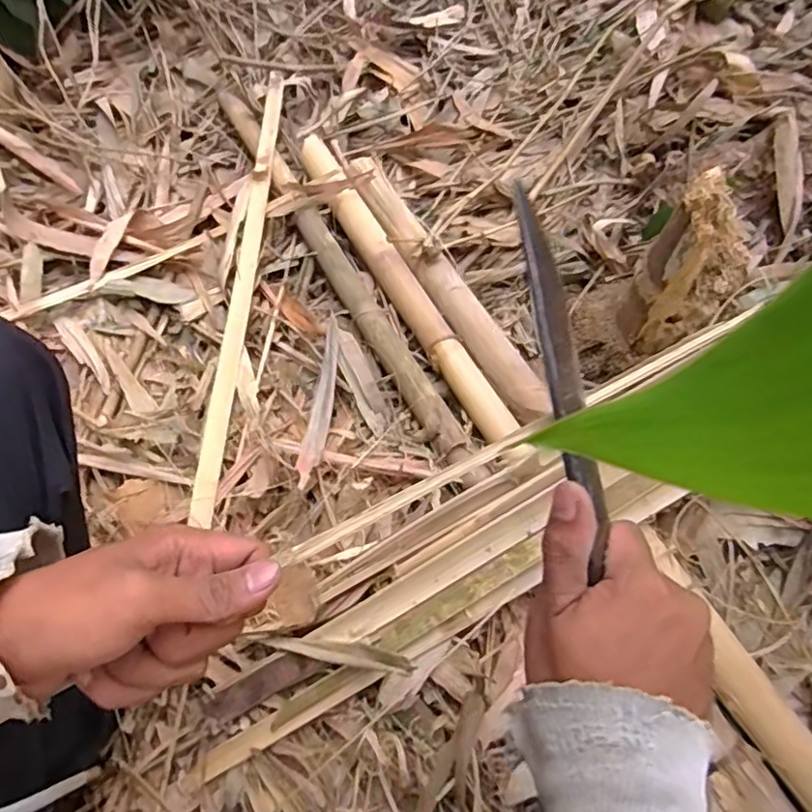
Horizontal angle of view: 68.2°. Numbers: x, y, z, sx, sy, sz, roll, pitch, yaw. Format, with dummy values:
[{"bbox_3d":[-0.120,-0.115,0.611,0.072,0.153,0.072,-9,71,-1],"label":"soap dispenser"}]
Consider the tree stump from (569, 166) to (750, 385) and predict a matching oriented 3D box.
[{"bbox_3d":[0.277,-0.128,0.647,0.147,0.227,0.112,-6,66,-5],"label":"tree stump"}]

